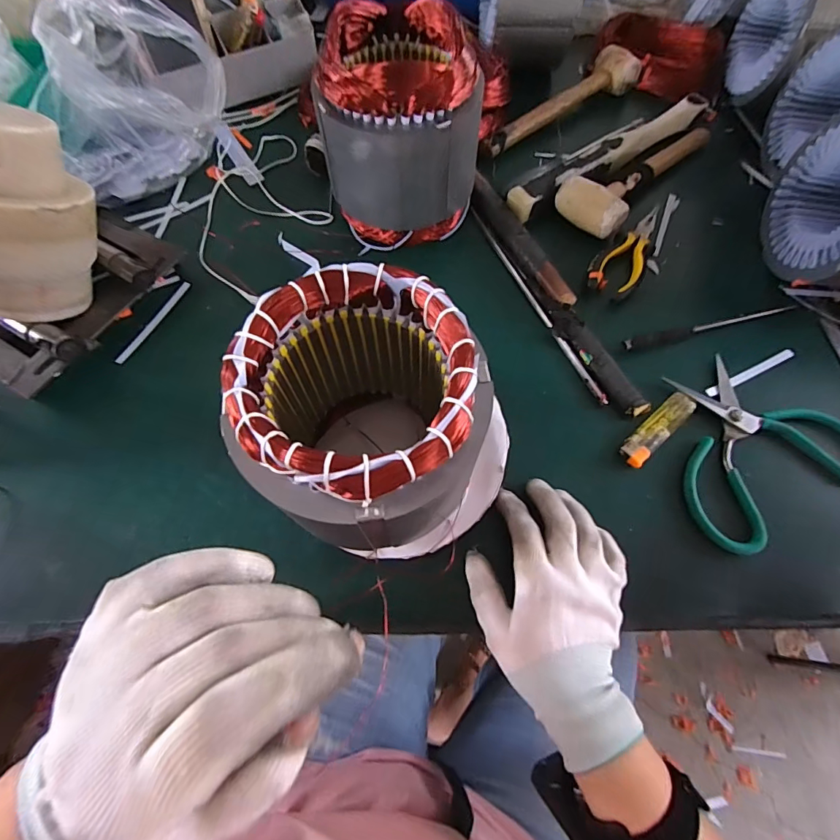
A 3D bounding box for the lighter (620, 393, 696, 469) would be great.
[{"bbox_3d":[0.212,0.007,0.396,0.090,0.008,0.023,-40,72,-16],"label":"lighter"}]

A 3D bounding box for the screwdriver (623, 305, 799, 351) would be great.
[{"bbox_3d":[0.301,-0.099,0.451,0.209,0.010,0.012,-16,67,-7],"label":"screwdriver"}]

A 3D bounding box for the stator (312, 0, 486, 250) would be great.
[{"bbox_3d":[-0.015,-0.284,0.452,0.144,0.162,0.151,5,66,2],"label":"stator"}]

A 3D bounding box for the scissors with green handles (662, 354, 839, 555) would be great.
[{"bbox_3d":[0.290,0.019,0.398,0.168,0.014,0.148,-25,68,-11],"label":"scissors with green handles"}]

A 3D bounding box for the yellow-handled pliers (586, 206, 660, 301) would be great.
[{"bbox_3d":[0.232,-0.189,0.492,0.052,0.017,0.140,31,70,13],"label":"yellow-handled pliers"}]

